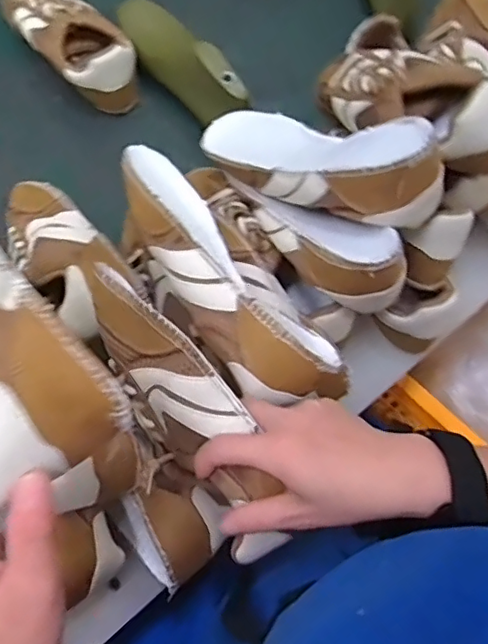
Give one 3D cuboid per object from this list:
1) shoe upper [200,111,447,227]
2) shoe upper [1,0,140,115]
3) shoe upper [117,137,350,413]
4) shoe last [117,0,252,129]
[{"bbox_3d":[0.057,-0.130,0.483,0.236,0.080,0.081,28,68,41],"label":"shoe upper"},{"bbox_3d":[-0.208,-0.342,0.683,0.088,0.063,0.210,-40,76,-15],"label":"shoe upper"},{"bbox_3d":[-0.020,-0.036,0.421,0.074,0.064,0.236,-35,75,-14],"label":"shoe upper"},{"bbox_3d":[-0.078,-0.313,0.665,0.063,0.075,0.234,-32,74,-13],"label":"shoe last"}]

